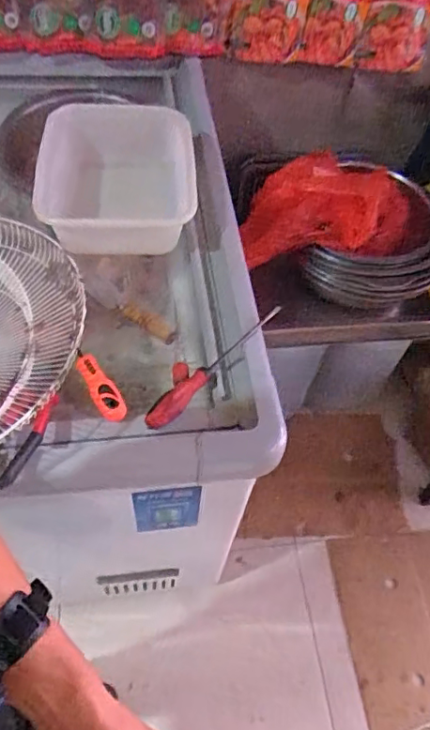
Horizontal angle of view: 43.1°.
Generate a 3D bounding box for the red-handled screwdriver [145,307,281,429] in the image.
[{"bbox_3d":[0.001,0.006,0.733,0.027,0.027,0.238,41,62,20],"label":"red-handled screwdriver"}]

